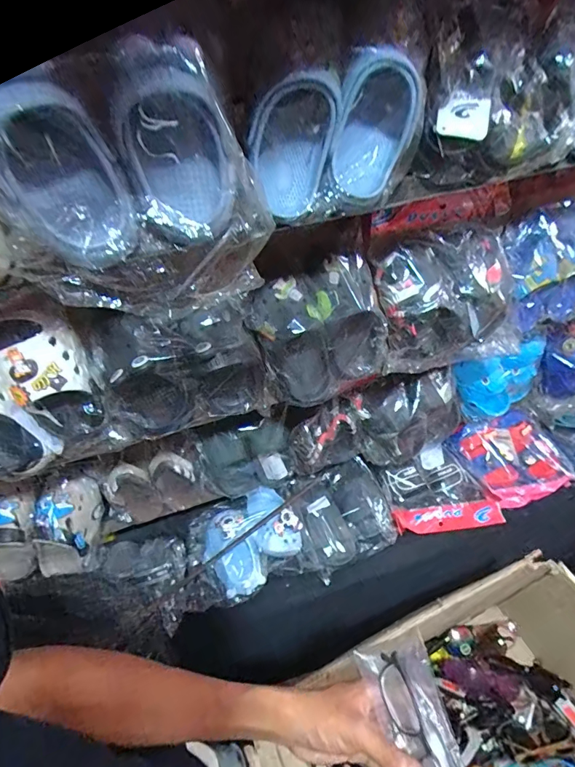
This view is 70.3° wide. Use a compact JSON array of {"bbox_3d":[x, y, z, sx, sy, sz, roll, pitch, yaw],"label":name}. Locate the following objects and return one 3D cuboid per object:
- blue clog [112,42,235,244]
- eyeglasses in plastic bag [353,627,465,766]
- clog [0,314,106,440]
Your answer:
[{"bbox_3d":[-0.086,-0.183,0.317,0.077,0.125,0.063,-19,49,-12],"label":"blue clog"},{"bbox_3d":[0.116,0.311,0.356,0.063,0.041,0.143,-12,50,-6],"label":"eyeglasses in plastic bag"},{"bbox_3d":[-0.276,-0.006,0.476,0.082,0.127,0.092,-33,53,-23],"label":"clog"}]

